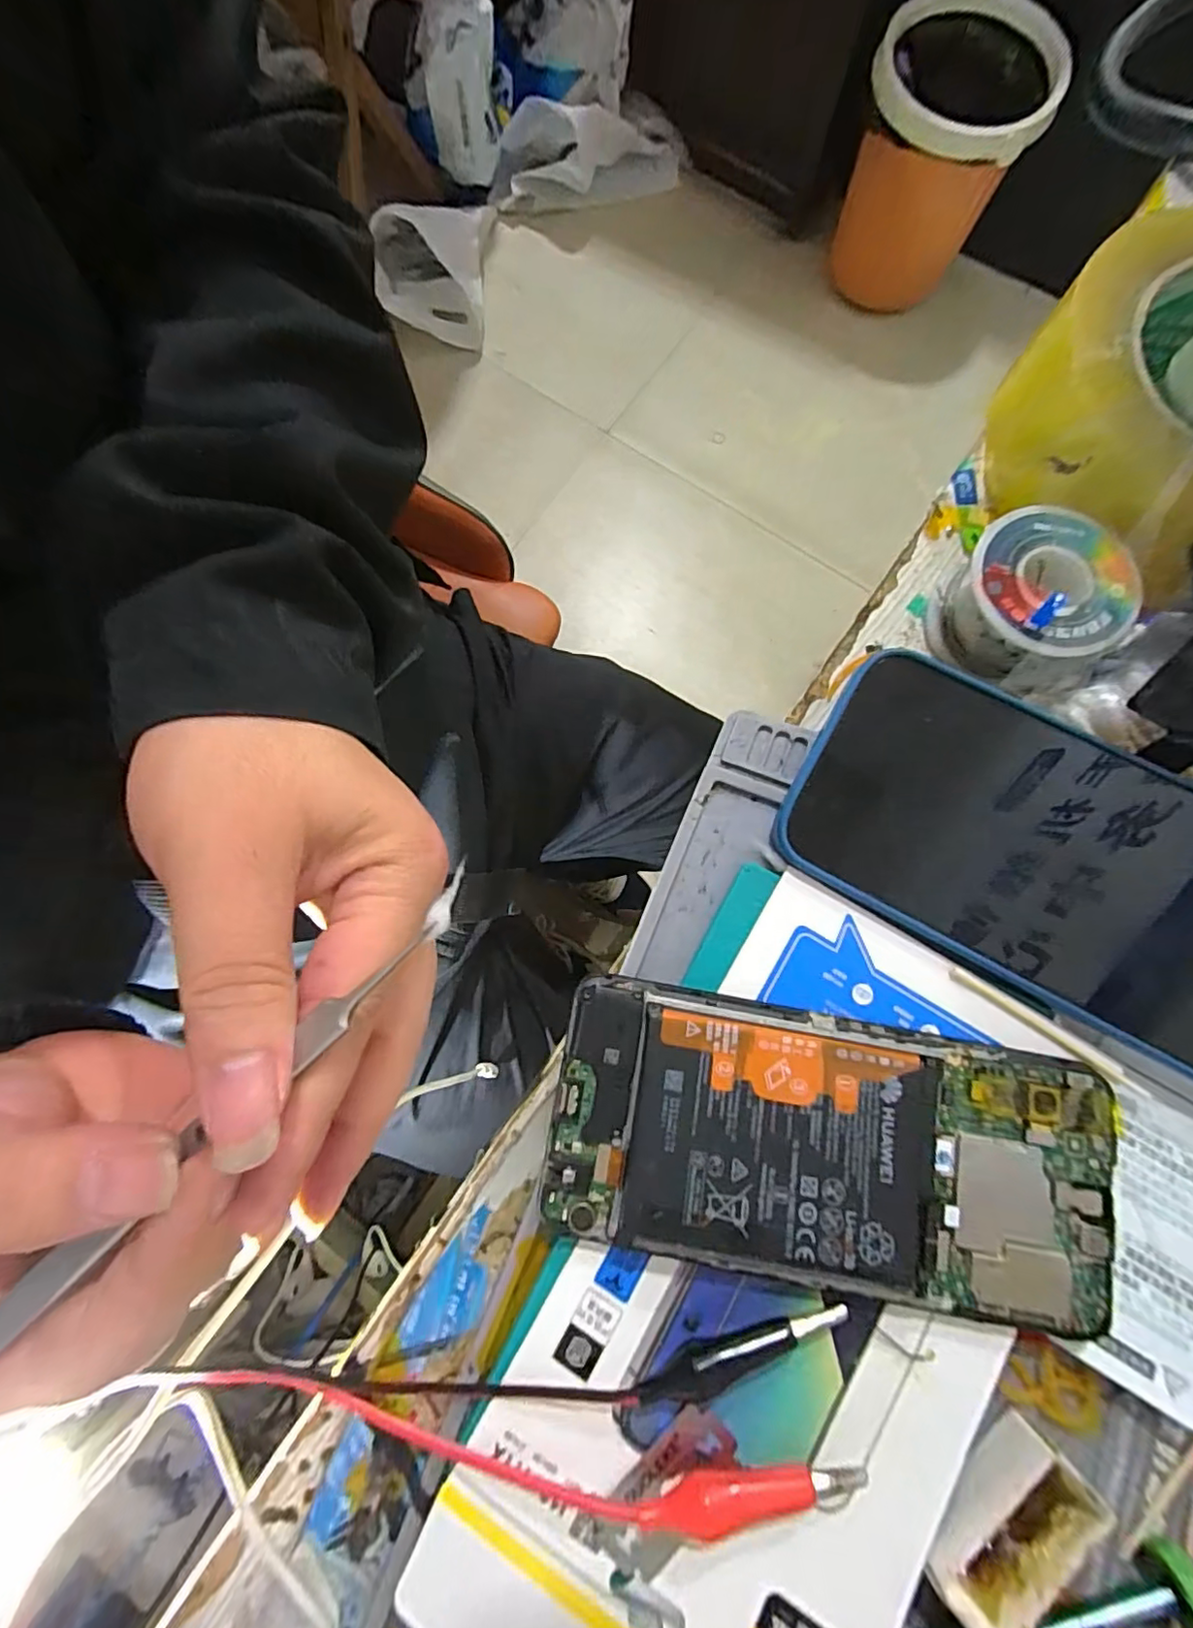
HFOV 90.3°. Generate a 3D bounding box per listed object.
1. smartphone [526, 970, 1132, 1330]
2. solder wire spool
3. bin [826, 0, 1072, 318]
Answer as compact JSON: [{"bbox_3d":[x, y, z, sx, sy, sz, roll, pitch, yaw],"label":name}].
[{"bbox_3d":[0.069,0.099,0.175,0.162,0.014,0.072,11,80,2],"label":"smartphone"},{"bbox_3d":[0.151,-0.075,0.210,0.055,0.036,0.051,0,80,0],"label":"solder wire spool"},{"bbox_3d":[0.596,-1.175,1.069,0.276,0.299,0.317,20,80,3],"label":"bin"}]

